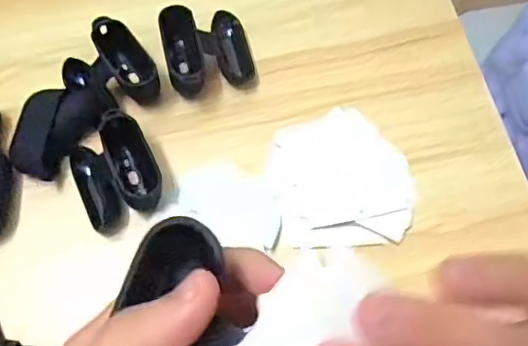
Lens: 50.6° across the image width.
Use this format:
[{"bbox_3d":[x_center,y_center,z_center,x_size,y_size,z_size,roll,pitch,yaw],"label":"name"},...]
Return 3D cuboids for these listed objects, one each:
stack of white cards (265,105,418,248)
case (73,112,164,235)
[{"bbox_3d":[0.053,0.003,0.393,0.093,0.010,0.104,-15,64,-7],"label":"stack of white cards"},{"bbox_3d":[-0.101,-0.002,0.377,0.054,0.038,0.063,-24,65,-11],"label":"case"}]

